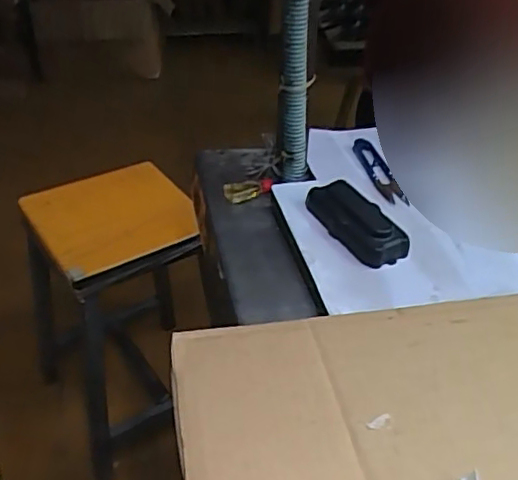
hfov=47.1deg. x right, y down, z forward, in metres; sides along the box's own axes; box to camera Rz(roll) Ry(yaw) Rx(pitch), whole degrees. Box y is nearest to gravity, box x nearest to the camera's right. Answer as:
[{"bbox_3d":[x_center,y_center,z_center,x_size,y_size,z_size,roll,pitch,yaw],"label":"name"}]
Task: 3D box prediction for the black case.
[{"bbox_3d":[0.089,-0.020,0.559,0.045,0.030,0.108,-19,43,-26],"label":"black case"}]

